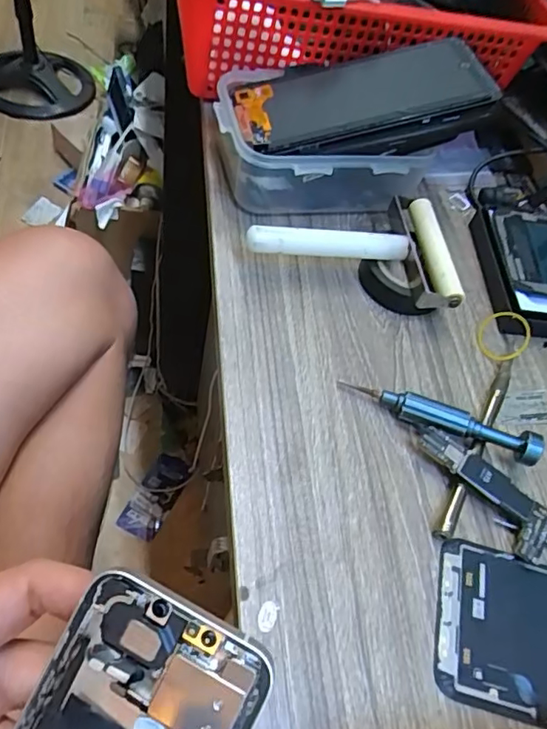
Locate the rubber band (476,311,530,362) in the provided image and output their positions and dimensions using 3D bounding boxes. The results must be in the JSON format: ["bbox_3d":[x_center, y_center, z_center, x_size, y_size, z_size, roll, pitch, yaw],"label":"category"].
[{"bbox_3d":[0.139,-0.017,0.335,0.030,0.006,0.030,20,87,28],"label":"rubber band"}]

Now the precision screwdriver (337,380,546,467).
[{"bbox_3d":[0.087,0.028,0.290,0.105,0.013,0.013,24,55,4],"label":"precision screwdriver"}]

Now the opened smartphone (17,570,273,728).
[{"bbox_3d":[-0.056,0.140,0.183,0.069,0.009,0.127,26,88,7],"label":"opened smartphone"}]

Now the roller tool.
[{"bbox_3d":[0.047,-0.071,0.339,0.125,0.034,0.080,10,56,-5],"label":"roller tool"}]

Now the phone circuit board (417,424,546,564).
[{"bbox_3d":[0.103,0.061,0.274,0.078,0.012,0.027,36,61,19],"label":"phone circuit board"}]

